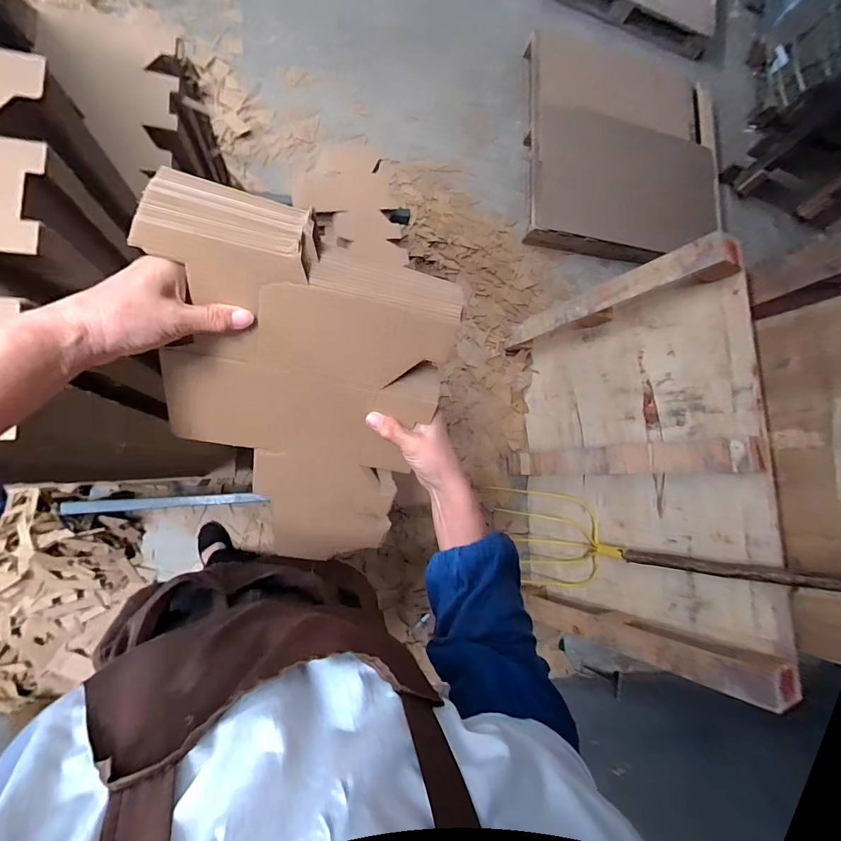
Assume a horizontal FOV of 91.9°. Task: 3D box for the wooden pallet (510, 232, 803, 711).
[{"bbox_3d":[0.662,0.141,1.363,0.274,0.882,1.172,-8,92,-26],"label":"wooden pallet"}]

